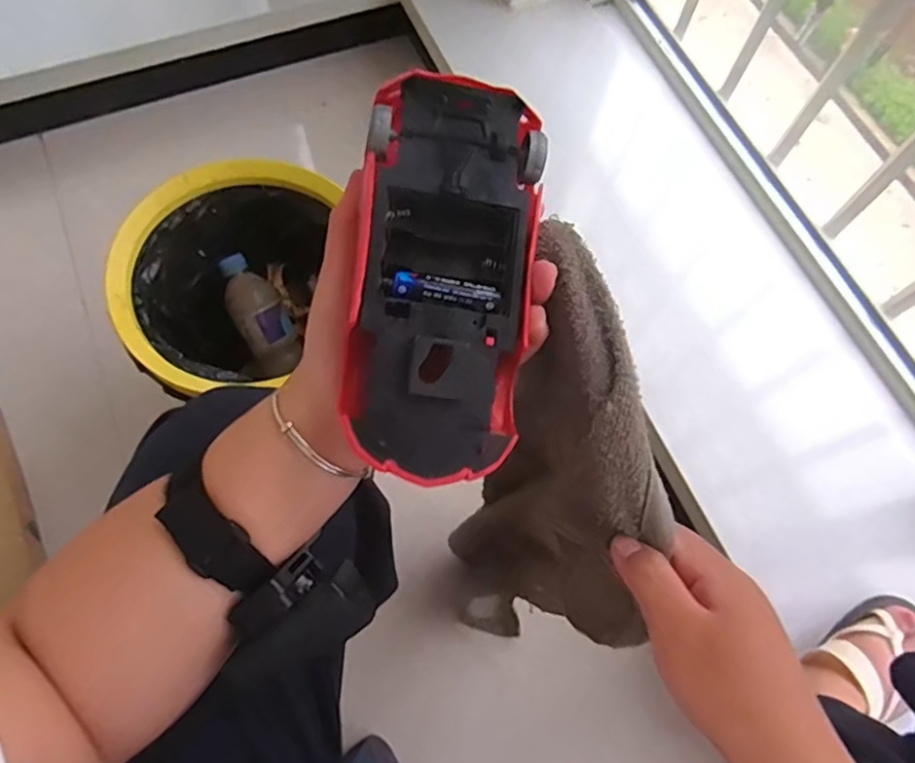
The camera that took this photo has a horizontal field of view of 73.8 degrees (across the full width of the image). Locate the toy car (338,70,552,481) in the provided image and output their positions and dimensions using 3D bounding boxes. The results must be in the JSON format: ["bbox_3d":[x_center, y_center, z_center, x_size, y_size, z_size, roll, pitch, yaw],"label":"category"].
[{"bbox_3d":[-0.004,-0.045,0.271,0.074,0.038,0.169,5,83,0],"label":"toy car"}]

